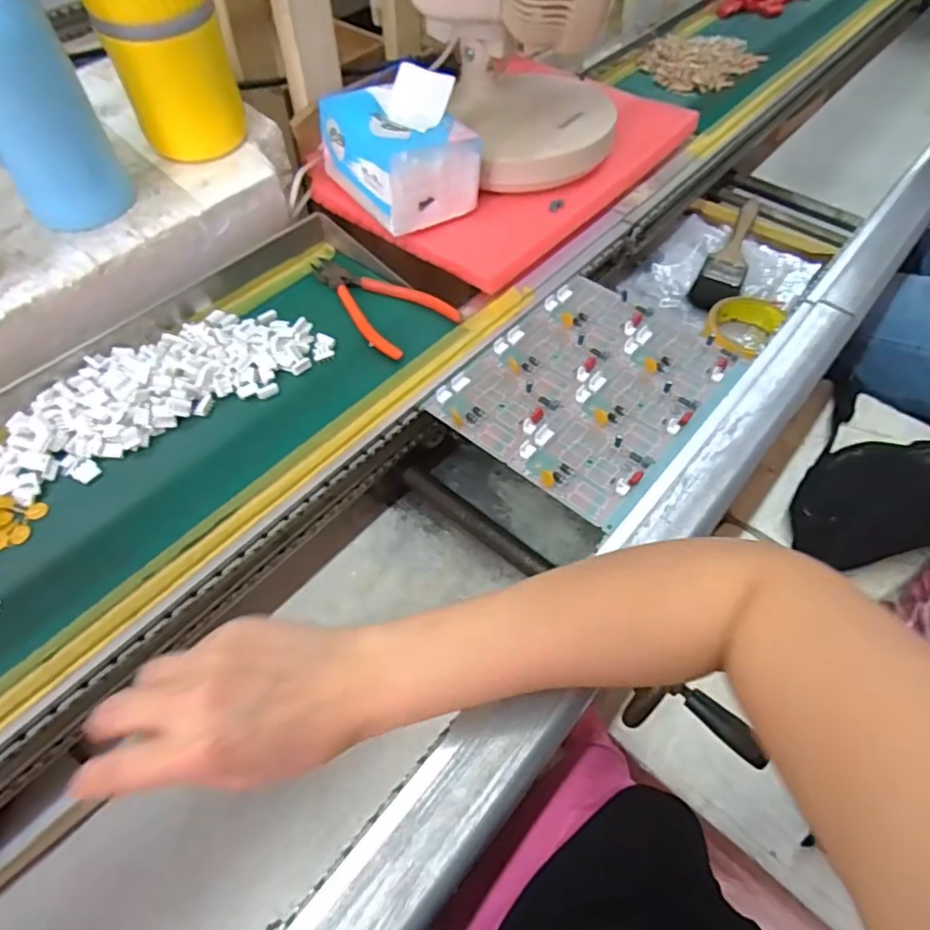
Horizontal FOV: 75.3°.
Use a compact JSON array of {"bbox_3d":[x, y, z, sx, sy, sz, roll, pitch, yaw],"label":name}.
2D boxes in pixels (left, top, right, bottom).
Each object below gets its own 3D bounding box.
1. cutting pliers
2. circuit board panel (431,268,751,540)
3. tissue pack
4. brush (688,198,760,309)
[{"bbox_3d":[-0.085,-0.139,0.522,0.149,0.013,0.069,27,60,17],"label":"cutting pliers"},{"bbox_3d":[0.105,-0.067,0.496,0.176,0.008,0.214,35,63,21],"label":"circuit board panel"},{"bbox_3d":[-0.059,-0.286,0.536,0.098,0.085,0.128,-29,61,-19],"label":"tissue pack"},{"bbox_3d":[0.310,-0.242,0.703,0.048,0.028,0.196,25,59,16],"label":"brush"}]

